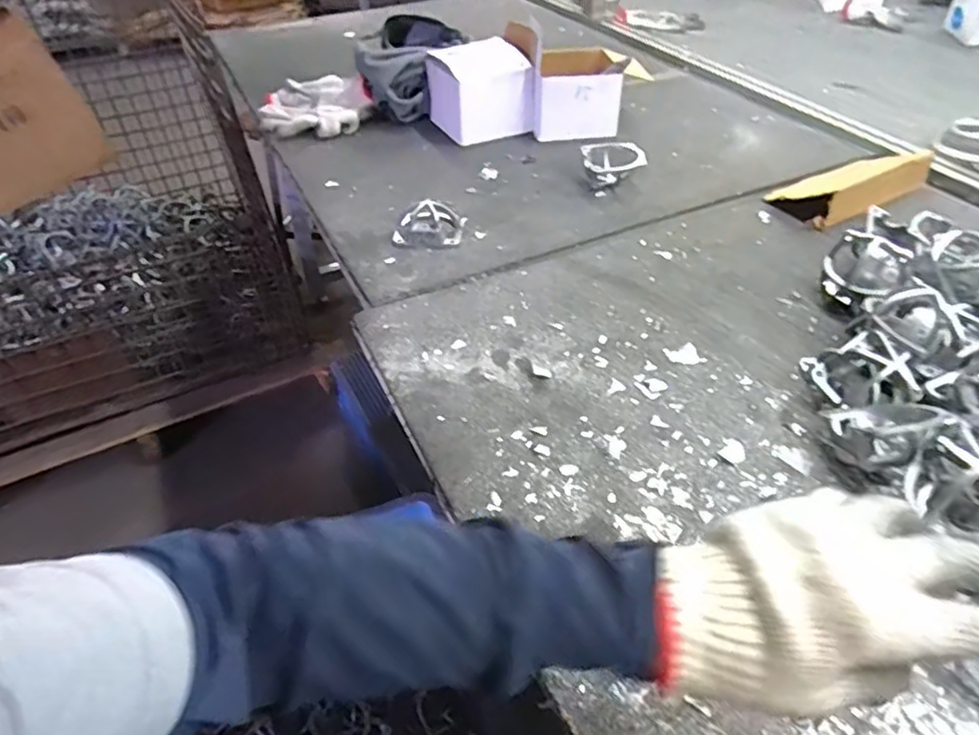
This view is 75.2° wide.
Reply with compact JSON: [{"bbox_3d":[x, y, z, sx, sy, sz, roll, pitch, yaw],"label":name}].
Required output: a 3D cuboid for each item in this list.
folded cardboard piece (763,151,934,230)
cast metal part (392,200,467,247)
[{"bbox_3d":[0.497,-0.249,0.856,0.232,0.042,0.116,-22,47,-20],"label":"folded cardboard piece"},{"bbox_3d":[-0.077,-0.182,0.797,0.088,0.037,0.067,-1,44,2],"label":"cast metal part"}]

